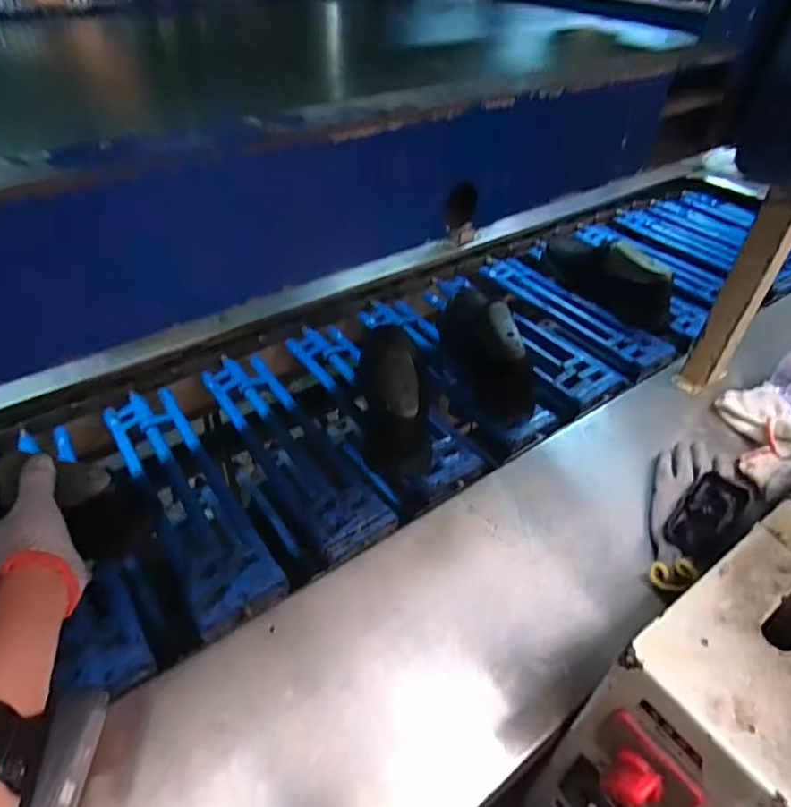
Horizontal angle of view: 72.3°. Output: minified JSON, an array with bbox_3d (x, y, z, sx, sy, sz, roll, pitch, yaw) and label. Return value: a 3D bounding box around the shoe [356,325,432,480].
[{"bbox_3d":[-0.002,-0.034,0.722,0.091,0.110,0.265,-2,44,-1],"label":"shoe"}]

